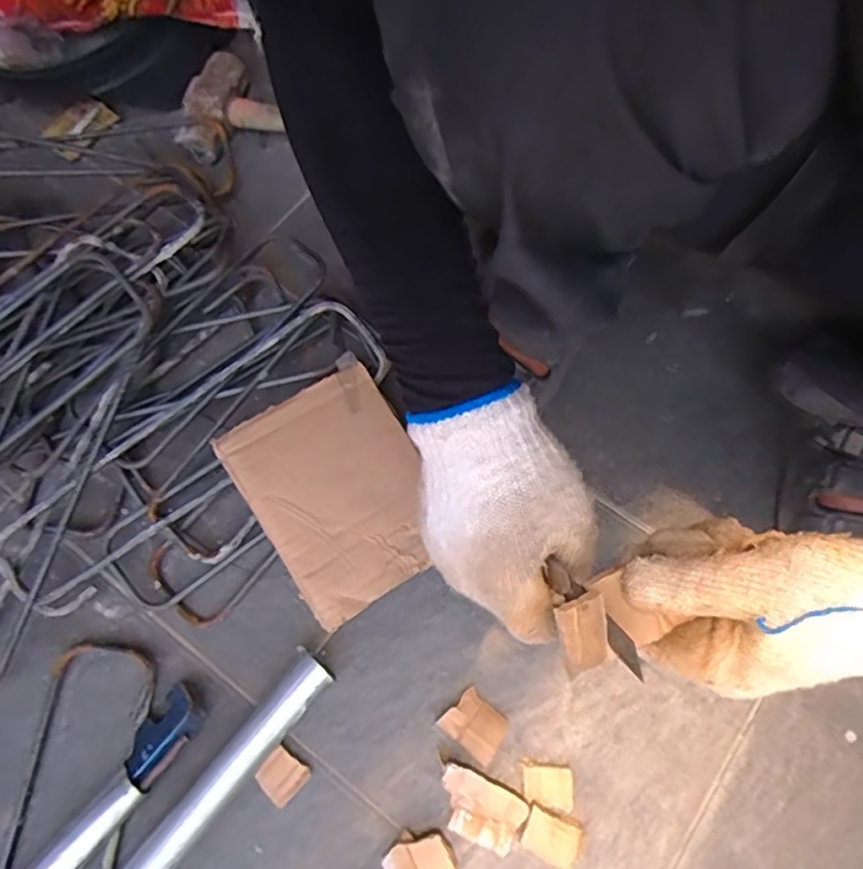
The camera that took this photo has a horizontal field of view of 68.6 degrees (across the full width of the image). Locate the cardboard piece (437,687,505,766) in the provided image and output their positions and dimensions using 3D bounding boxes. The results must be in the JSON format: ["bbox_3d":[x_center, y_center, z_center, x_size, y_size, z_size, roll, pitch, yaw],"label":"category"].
[{"bbox_3d":[0.034,0.223,0.486,0.045,0.012,0.037,38,75,14],"label":"cardboard piece"}]

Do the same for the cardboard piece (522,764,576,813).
[{"bbox_3d":[0.086,0.260,0.467,0.035,0.008,0.028,6,65,-1],"label":"cardboard piece"}]

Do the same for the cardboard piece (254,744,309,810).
[{"bbox_3d":[-0.112,0.255,0.473,0.033,0.004,0.031,43,78,7],"label":"cardboard piece"}]

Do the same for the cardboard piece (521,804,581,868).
[{"bbox_3d":[0.086,0.289,0.454,0.039,0.006,0.028,24,72,10],"label":"cardboard piece"}]

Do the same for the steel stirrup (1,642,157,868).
[{"bbox_3d":[-0.271,0.328,0.442,0.089,0.014,0.343,4,70,3],"label":"steel stirrup"}]

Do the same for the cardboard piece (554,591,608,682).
[{"bbox_3d":[0.071,0.093,0.293,0.024,0.004,0.037,-18,103,-15],"label":"cardboard piece"}]

